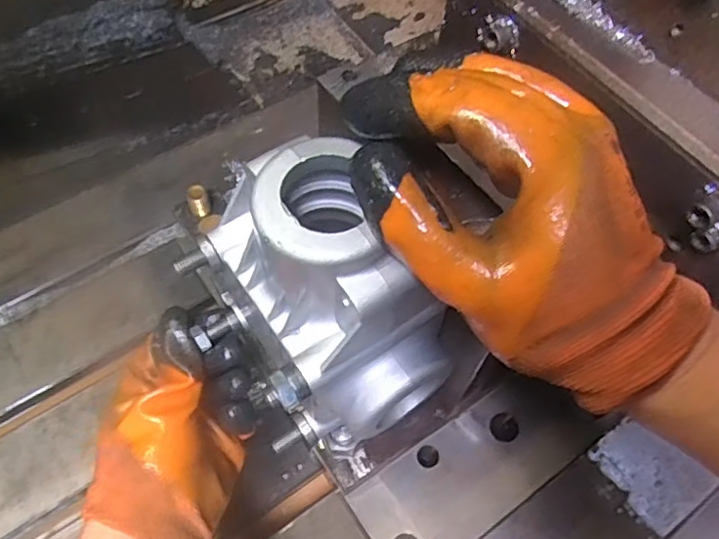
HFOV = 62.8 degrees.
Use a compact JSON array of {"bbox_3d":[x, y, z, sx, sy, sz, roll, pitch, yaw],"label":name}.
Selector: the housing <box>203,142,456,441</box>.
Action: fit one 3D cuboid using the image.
[{"bbox_3d":[-0.015,0.011,0.269,0.069,0.109,0.109,-30,66,-18],"label":"housing"}]

